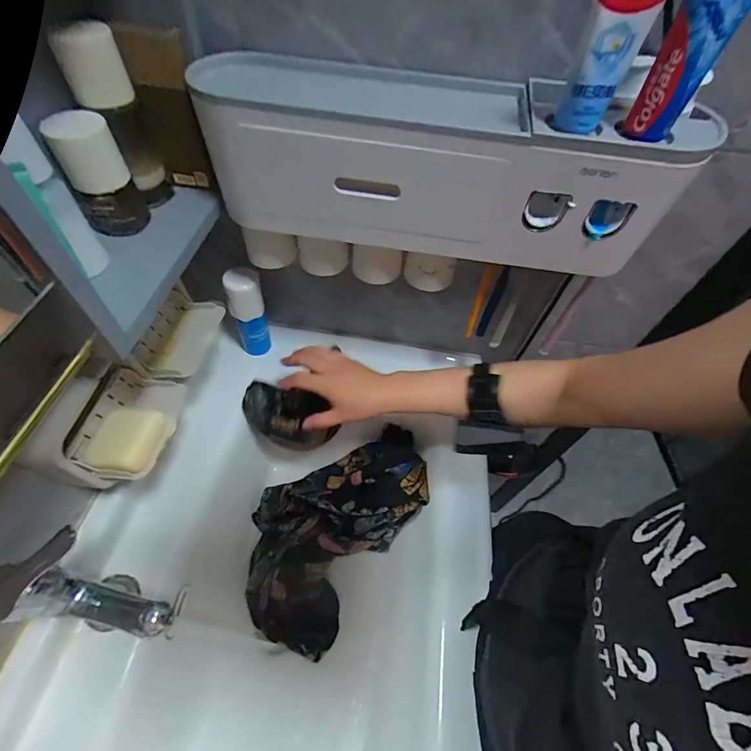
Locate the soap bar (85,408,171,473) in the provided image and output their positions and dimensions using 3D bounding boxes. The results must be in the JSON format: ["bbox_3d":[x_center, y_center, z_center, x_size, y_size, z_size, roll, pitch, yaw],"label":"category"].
[{"bbox_3d":[-0.260,0.065,0.402,0.059,0.017,0.063,10,55,3],"label":"soap bar"}]

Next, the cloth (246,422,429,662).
[{"bbox_3d":[-0.072,0.214,0.588,0.206,0.125,0.322,34,60,19],"label":"cloth"}]

